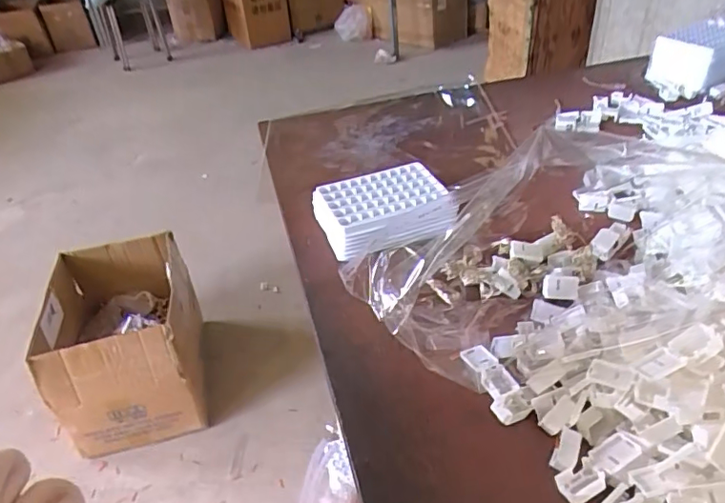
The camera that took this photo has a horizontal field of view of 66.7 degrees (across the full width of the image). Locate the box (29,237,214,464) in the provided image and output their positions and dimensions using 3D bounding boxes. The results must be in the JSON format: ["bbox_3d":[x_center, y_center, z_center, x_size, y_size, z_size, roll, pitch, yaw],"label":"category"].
[{"bbox_3d":[-0.545,0.200,1.271,0.297,0.280,0.390,-15,38,-11],"label":"box"}]

